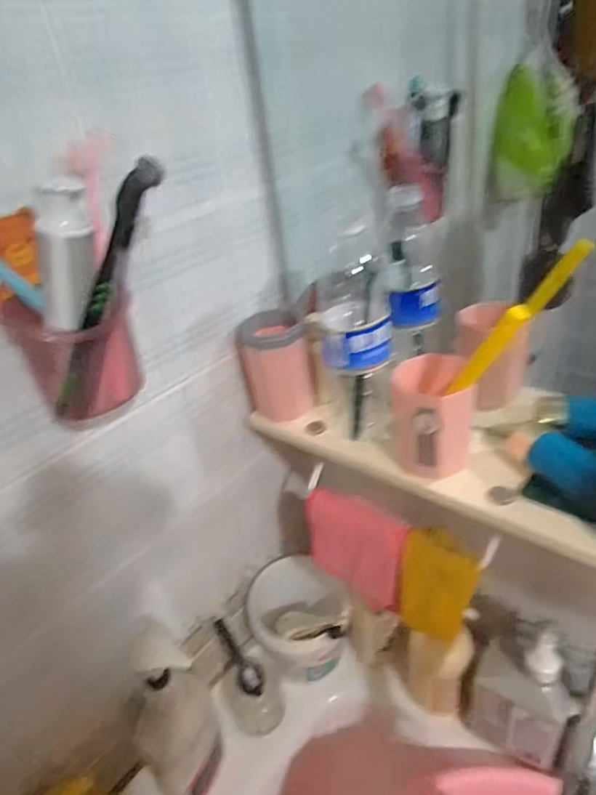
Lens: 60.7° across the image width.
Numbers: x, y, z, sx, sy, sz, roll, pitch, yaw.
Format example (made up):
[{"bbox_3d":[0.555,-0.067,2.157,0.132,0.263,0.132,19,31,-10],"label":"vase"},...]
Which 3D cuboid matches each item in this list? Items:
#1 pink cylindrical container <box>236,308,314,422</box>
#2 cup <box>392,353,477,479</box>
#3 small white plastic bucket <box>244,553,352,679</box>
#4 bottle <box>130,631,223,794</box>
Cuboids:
[{"bbox_3d":[-0.025,-0.036,0.569,0.071,0.101,0.084,-10,33,-5],"label":"pink cylindrical container"},{"bbox_3d":[0.123,0.016,0.464,0.068,0.087,0.075,4,34,16],"label":"cup"},{"bbox_3d":[0.005,0.307,0.695,0.121,0.123,0.144,-16,34,-13],"label":"small white plastic bucket"},{"bbox_3d":[-0.123,0.345,0.534,0.042,0.238,0.090,19,41,34],"label":"bottle"}]

